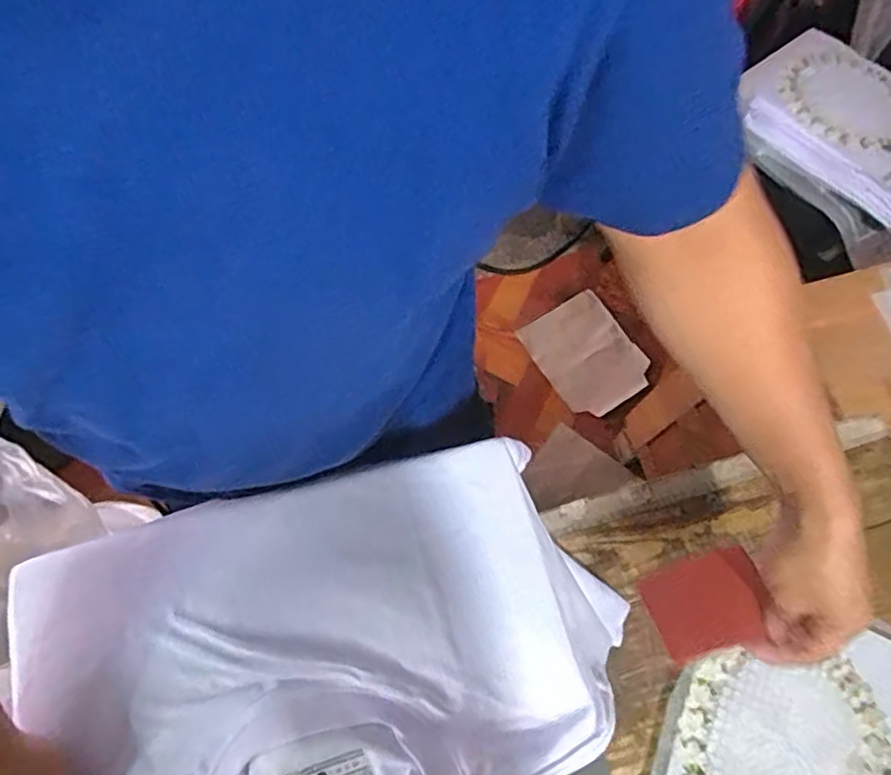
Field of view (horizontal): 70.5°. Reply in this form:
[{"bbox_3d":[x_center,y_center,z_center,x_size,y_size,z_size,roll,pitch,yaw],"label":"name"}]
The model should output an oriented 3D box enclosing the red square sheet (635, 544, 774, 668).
[{"bbox_3d":[0.204,0.167,0.494,0.086,0.008,0.072,-22,43,8],"label":"red square sheet"}]

